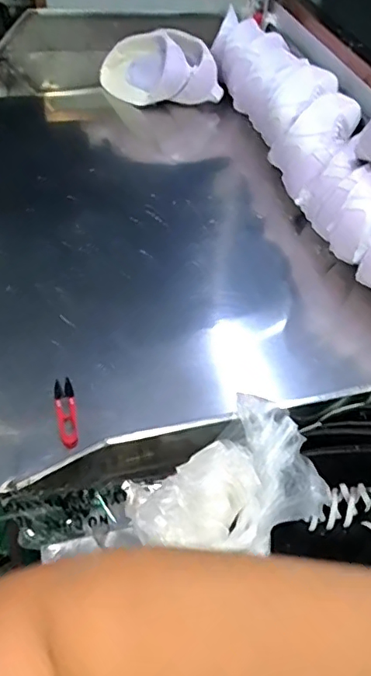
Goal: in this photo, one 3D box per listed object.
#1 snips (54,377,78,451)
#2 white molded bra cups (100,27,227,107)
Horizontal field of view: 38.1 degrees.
[{"bbox_3d":[-0.149,0.093,0.670,0.024,0.011,0.106,-7,50,-13],"label":"snips"},{"bbox_3d":[-0.068,-0.616,1.250,0.298,0.138,0.093,22,49,12],"label":"white molded bra cups"}]

